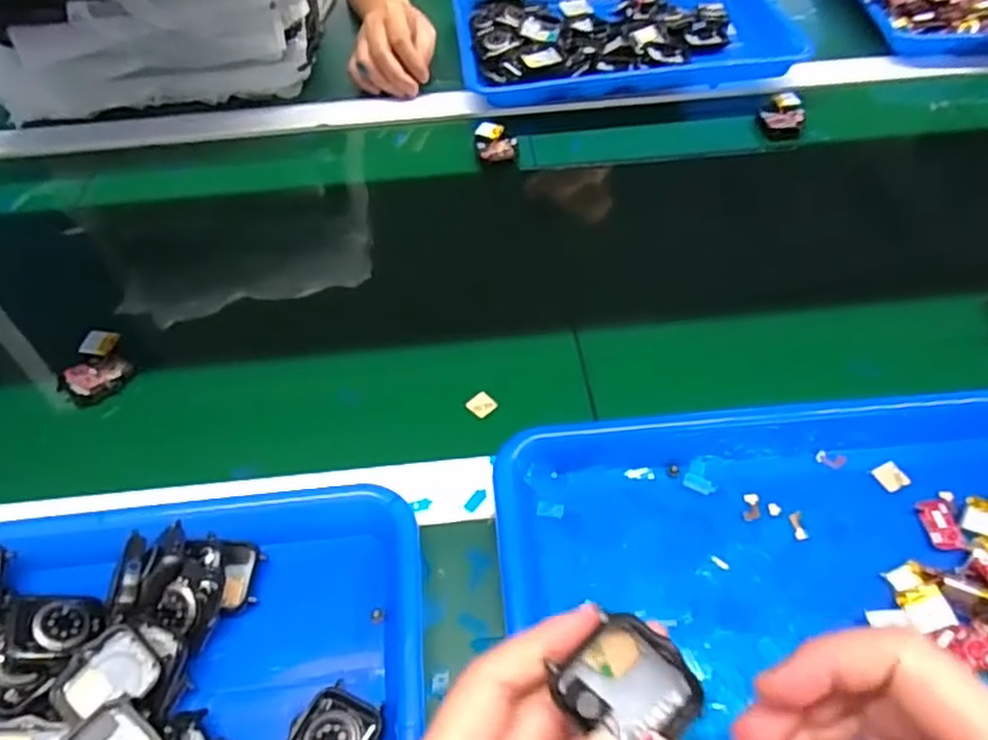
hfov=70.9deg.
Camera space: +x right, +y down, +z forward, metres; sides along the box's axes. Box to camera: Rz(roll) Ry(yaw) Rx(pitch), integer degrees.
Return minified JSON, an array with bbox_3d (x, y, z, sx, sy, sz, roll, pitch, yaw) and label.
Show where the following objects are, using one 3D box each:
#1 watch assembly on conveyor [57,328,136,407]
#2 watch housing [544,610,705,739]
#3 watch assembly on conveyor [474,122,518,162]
[{"bbox_3d":[-0.276,-0.001,0.477,0.045,0.017,0.051,-27,55,-19],"label":"watch assembly on conveyor"},{"bbox_3d":[0.044,0.102,0.223,0.035,0.012,0.041,-40,89,-1],"label":"watch housing"},{"bbox_3d":[0.001,-0.210,0.637,0.036,0.017,0.038,-3,51,0],"label":"watch assembly on conveyor"}]

